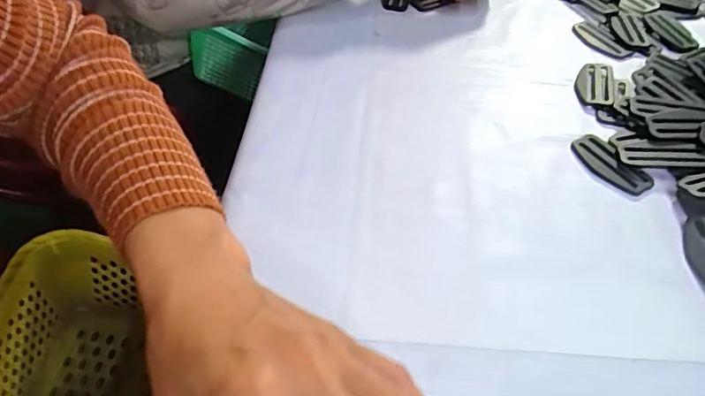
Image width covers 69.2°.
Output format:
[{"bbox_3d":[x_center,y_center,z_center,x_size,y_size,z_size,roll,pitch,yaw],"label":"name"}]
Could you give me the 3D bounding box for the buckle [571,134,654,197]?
[{"bbox_3d":[0.185,-0.025,0.366,0.029,0.004,0.059,-16,51,-15],"label":"buckle"}]

